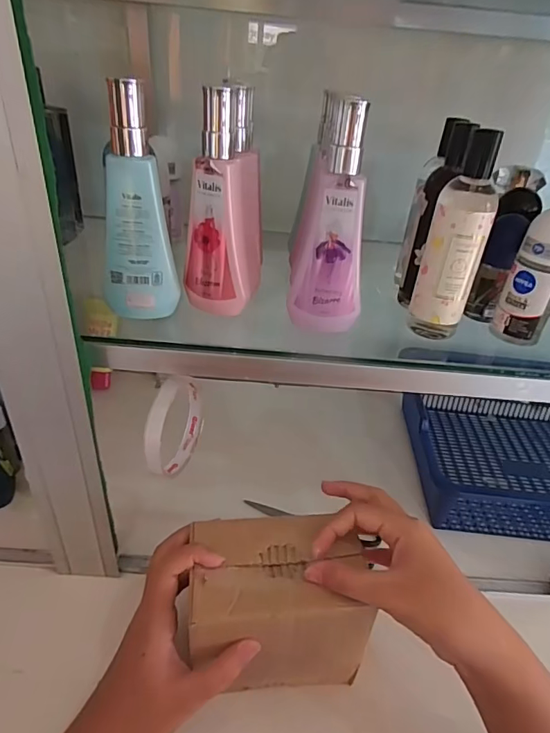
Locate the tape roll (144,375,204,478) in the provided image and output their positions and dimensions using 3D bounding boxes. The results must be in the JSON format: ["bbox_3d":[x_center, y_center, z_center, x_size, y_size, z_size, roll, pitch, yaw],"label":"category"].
[{"bbox_3d":[-0.079,0.045,0.376,0.015,0.087,0.091,14,36,11],"label":"tape roll"}]

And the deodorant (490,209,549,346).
[{"bbox_3d":[0.202,-0.067,0.356,0.038,0.100,0.032,23,39,23],"label":"deodorant"}]

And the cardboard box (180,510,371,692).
[{"bbox_3d":[-0.001,0.191,0.364,0.129,0.108,0.097,-1,36,-9],"label":"cardboard box"}]

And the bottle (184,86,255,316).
[{"bbox_3d":[-0.041,-0.116,0.342,0.051,0.149,0.036,8,35,2],"label":"bottle"}]

